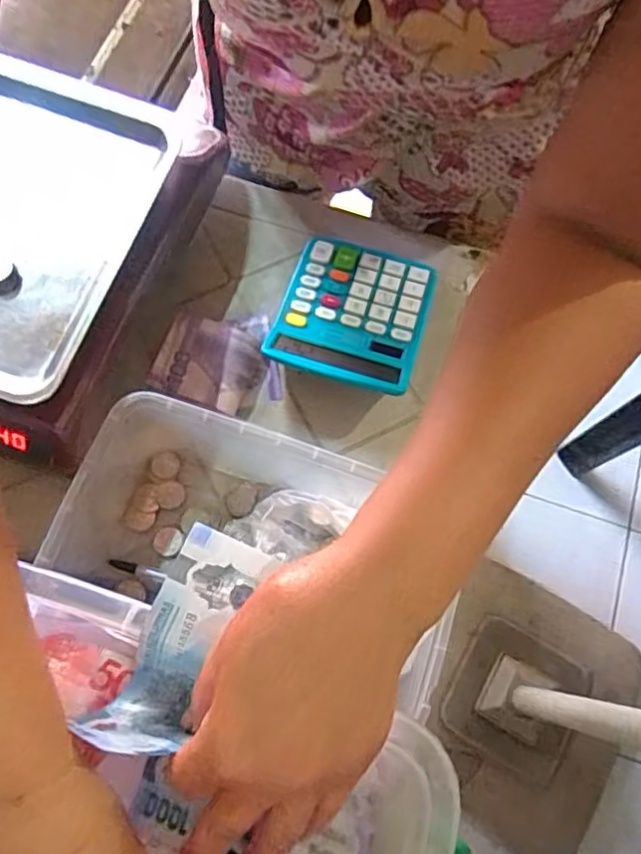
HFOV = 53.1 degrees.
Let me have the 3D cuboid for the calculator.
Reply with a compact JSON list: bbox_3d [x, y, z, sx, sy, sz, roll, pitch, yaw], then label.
[{"bbox_3d":[0.027,-0.099,0.530,0.117,0.028,0.135,18,71,4],"label":"calculator"}]

